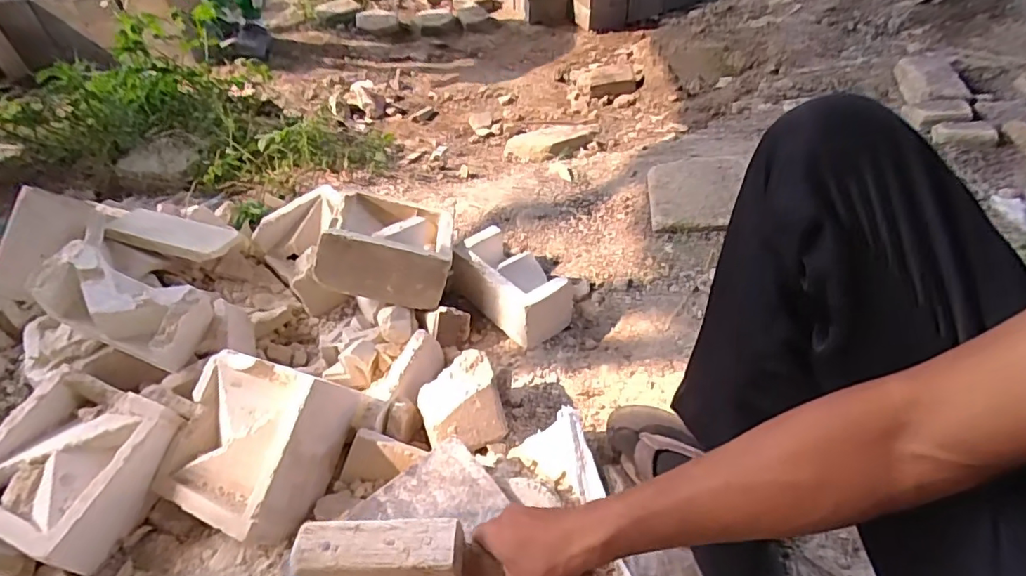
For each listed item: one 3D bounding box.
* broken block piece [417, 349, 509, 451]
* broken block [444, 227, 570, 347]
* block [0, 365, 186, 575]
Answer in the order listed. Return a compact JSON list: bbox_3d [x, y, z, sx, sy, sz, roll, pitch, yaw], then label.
[{"bbox_3d":[-0.072,0.157,0.759,0.106,0.063,0.106,-19,47,-13],"label":"broken block piece"},{"bbox_3d":[-0.005,-0.013,0.947,0.122,0.098,0.211,-35,52,-26],"label":"broken block"},{"bbox_3d":[-0.573,0.231,0.728,0.212,0.087,0.200,14,49,19],"label":"block"}]

